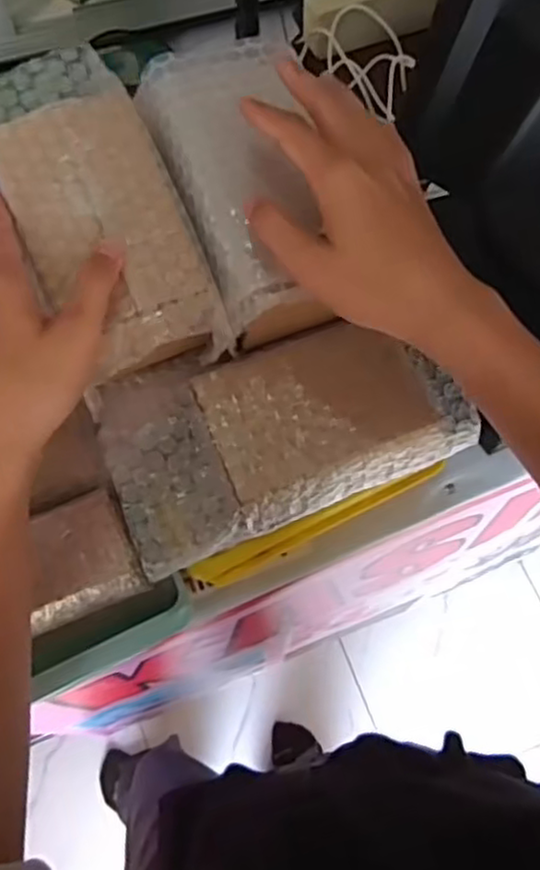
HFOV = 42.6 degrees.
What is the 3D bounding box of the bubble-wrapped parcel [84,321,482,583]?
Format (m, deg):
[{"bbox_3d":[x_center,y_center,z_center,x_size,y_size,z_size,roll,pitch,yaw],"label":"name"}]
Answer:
[{"bbox_3d":[0.007,-0.011,0.427,0.212,0.043,0.120,-20,69,-9],"label":"bubble-wrapped parcel"}]

